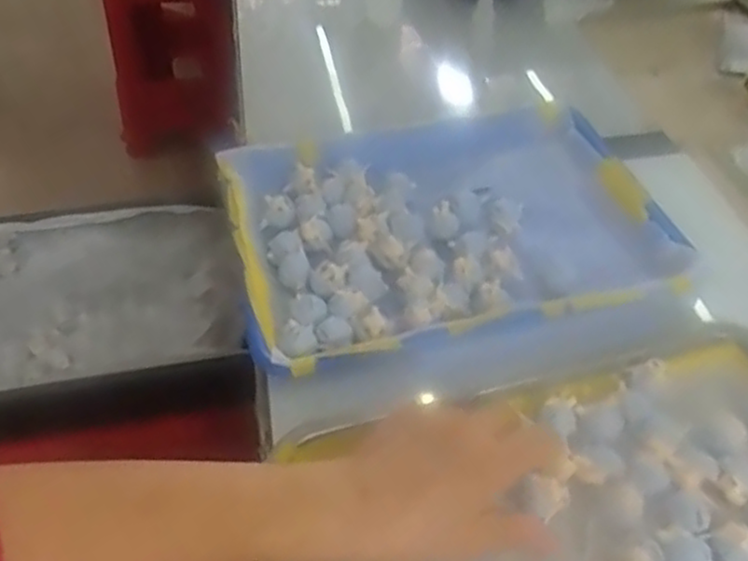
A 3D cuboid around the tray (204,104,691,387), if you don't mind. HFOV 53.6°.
[{"bbox_3d":[0.056,-0.049,0.588,0.329,0.026,0.256,-11,48,-9],"label":"tray"}]

